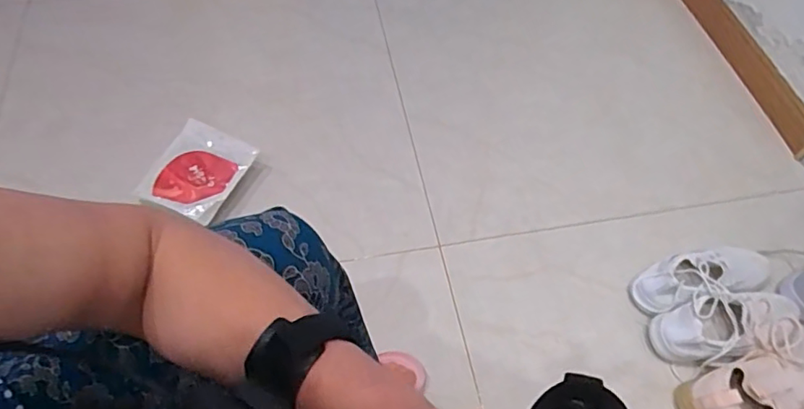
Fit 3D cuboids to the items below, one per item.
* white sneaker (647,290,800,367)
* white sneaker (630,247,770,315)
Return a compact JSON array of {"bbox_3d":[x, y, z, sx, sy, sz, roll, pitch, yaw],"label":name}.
[{"bbox_3d":[0.514,0.187,0.861,0.241,0.082,0.089,-10,56,-8],"label":"white sneaker"},{"bbox_3d":[0.506,0.119,0.919,0.252,0.079,0.088,-13,56,-9],"label":"white sneaker"}]

